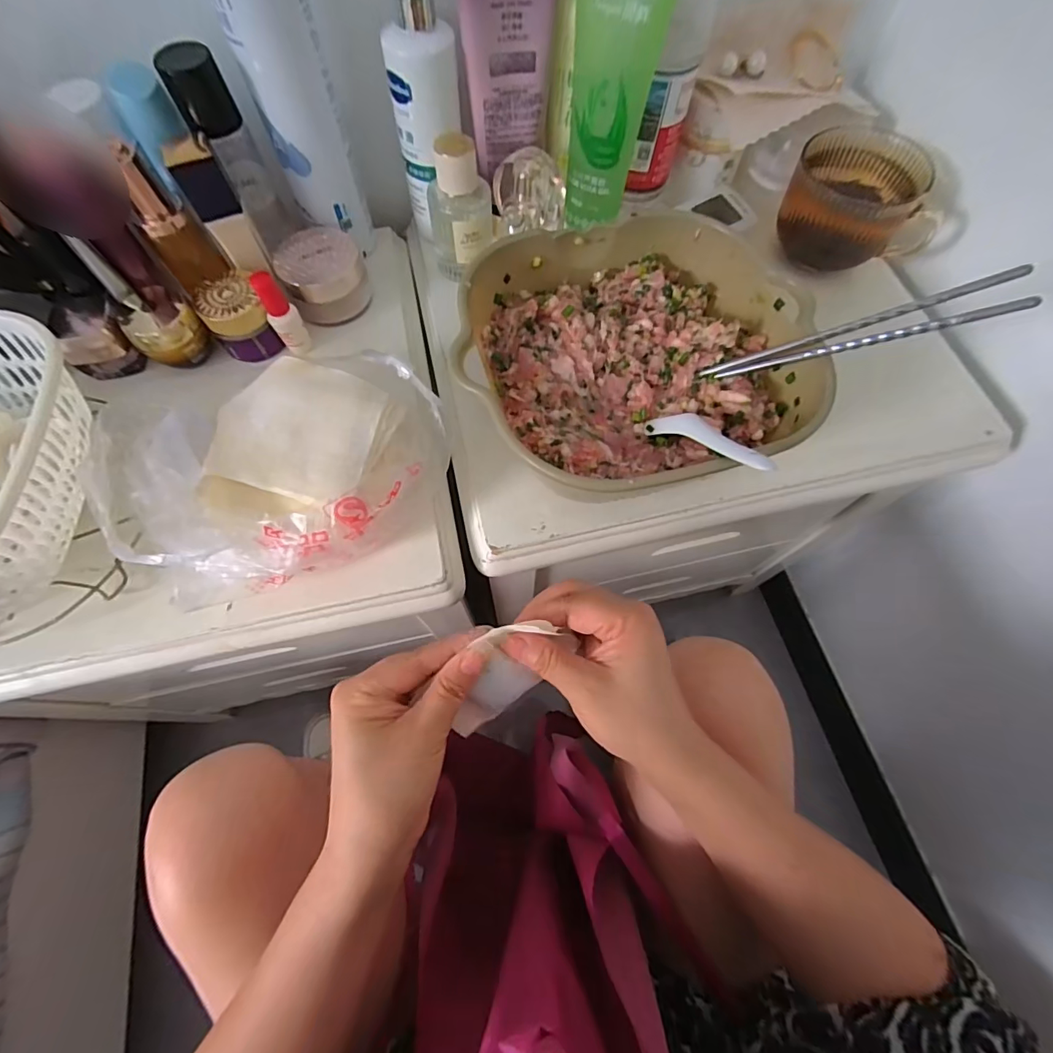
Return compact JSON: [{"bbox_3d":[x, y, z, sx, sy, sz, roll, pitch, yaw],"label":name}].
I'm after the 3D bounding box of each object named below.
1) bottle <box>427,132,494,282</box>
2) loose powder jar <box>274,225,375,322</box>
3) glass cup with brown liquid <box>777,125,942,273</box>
[{"bbox_3d":[-0.054,-0.258,0.401,0.052,0.102,0.043,-7,67,-4],"label":"bottle"},{"bbox_3d":[-0.173,-0.215,0.411,0.067,0.049,0.077,-24,69,-11],"label":"loose powder jar"},{"bbox_3d":[0.285,-0.275,0.420,0.080,0.072,0.119,-30,70,-13],"label":"glass cup with brown liquid"}]

